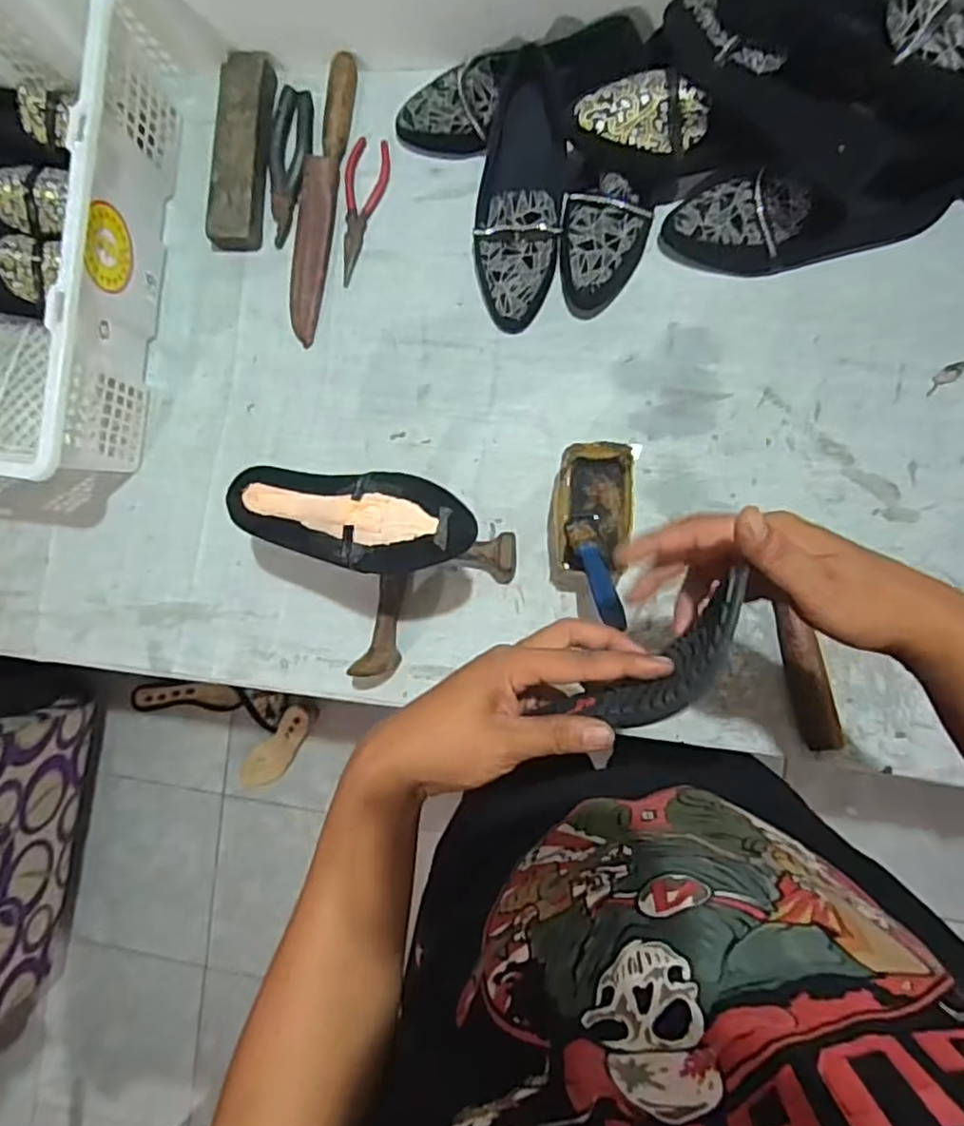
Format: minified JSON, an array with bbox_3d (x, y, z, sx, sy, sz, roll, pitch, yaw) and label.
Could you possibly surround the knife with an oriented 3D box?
[{"bbox_3d":[-0.181,-0.390,0.720,0.046,0.034,0.292,12,91,10],"label":"knife"}]

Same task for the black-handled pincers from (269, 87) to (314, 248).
[{"bbox_3d":[-0.211,-0.433,0.726,0.044,0.015,0.158,4,89,10],"label":"black-handled pincers"}]

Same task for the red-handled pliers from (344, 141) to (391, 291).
[{"bbox_3d":[-0.132,-0.381,0.723,0.046,0.009,0.150,12,91,10],"label":"red-handled pliers"}]

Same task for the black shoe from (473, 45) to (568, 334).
[{"bbox_3d":[0.036,-0.354,0.651,0.085,0.057,0.230,6,103,10],"label":"black shoe"}]

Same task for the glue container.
[{"bbox_3d":[0.111,-0.052,0.650,0.072,0.063,0.121,3,89,10],"label":"glue container"}]

